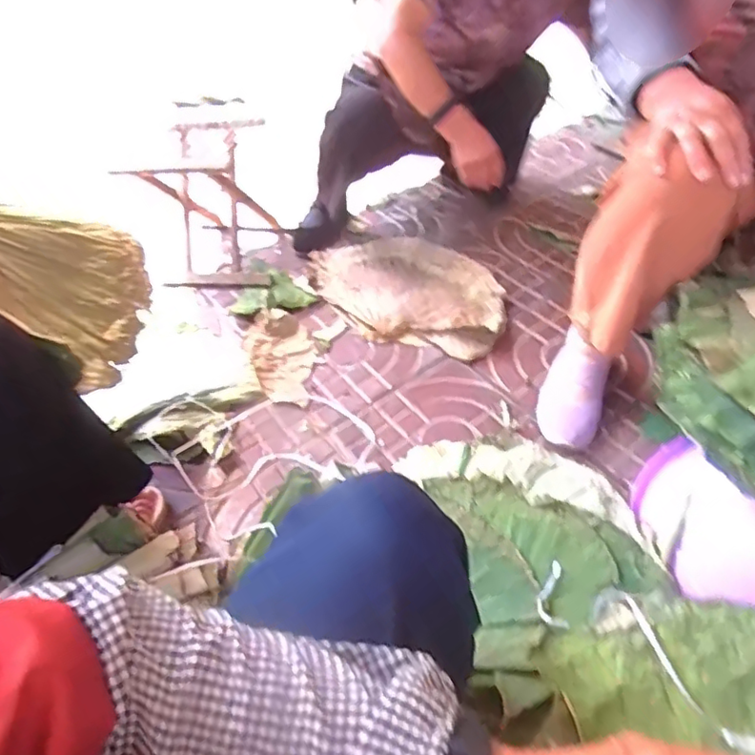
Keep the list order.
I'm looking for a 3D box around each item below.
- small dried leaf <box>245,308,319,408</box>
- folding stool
[{"bbox_3d":[-0.191,-0.056,1.164,0.132,0.042,0.261,-22,48,-13],"label":"small dried leaf"},{"bbox_3d":[-0.380,-0.427,1.373,0.262,0.279,0.323,1,47,8],"label":"folding stool"}]

